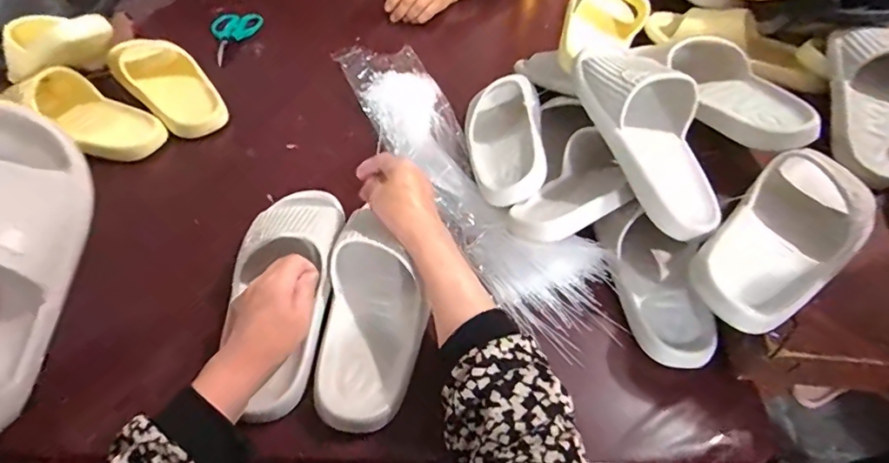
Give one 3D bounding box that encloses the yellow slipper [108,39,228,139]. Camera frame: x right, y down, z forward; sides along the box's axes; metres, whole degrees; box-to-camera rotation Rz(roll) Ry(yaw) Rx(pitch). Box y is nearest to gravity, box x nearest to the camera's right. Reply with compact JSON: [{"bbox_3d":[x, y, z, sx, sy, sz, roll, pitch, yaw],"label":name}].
[{"bbox_3d":[-0.412,-0.219,0.736,0.103,0.050,0.244,-32,57,-24],"label":"yellow slipper"}]

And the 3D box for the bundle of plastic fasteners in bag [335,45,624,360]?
[{"bbox_3d":[0.015,-0.098,0.658,0.139,0.043,0.568,-25,55,-19],"label":"bundle of plastic fasteners in bag"}]

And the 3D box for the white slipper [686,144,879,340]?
[{"bbox_3d":[0.353,-0.012,0.489,0.280,0.066,0.106,-36,59,-26],"label":"white slipper"}]

